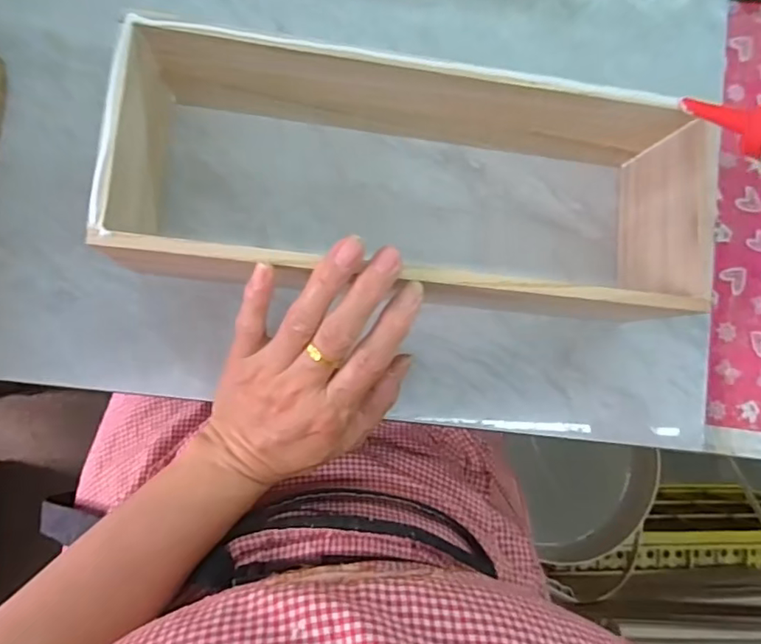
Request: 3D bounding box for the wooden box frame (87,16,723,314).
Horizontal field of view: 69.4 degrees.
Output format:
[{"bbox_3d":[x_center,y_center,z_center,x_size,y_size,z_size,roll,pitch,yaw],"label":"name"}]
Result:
[{"bbox_3d":[0.020,-0.080,0.338,0.336,0.085,0.134,3,85,-7],"label":"wooden box frame"}]

